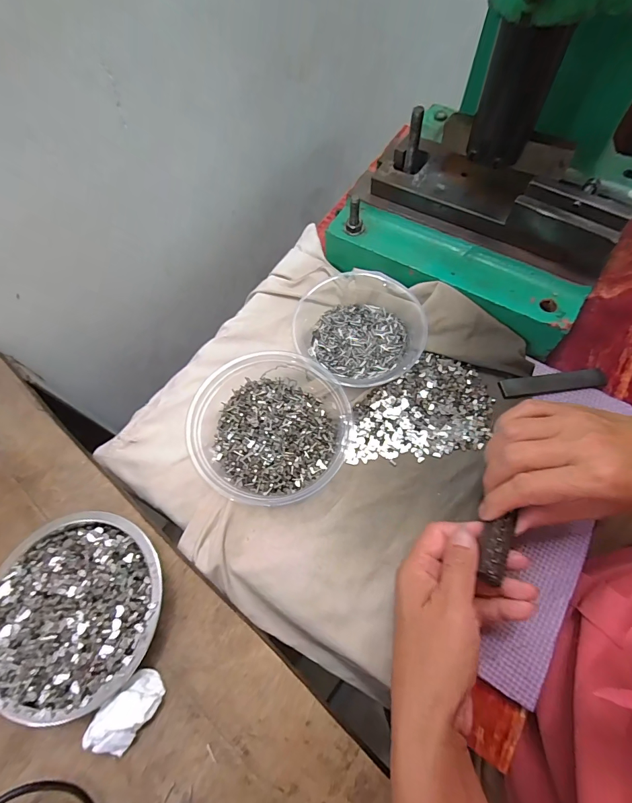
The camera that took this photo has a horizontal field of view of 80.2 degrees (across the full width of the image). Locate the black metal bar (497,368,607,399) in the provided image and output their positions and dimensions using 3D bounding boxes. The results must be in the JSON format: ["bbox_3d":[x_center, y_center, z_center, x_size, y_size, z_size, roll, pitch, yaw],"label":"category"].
[{"bbox_3d":[0.224,-0.017,0.357,0.099,0.008,0.021,-7,64,-1],"label":"black metal bar"}]

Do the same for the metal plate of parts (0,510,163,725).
[{"bbox_3d":[-0.165,0.142,0.261,0.119,0.030,0.117,-1,64,2],"label":"metal plate of parts"}]

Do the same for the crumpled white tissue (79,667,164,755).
[{"bbox_3d":[-0.119,0.197,0.237,0.025,0.019,0.044,37,70,18],"label":"crumpled white tissue"}]

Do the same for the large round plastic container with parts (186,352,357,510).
[{"bbox_3d":[-0.038,0.023,0.328,0.126,0.053,0.134,-1,64,2],"label":"large round plastic container with parts"}]

